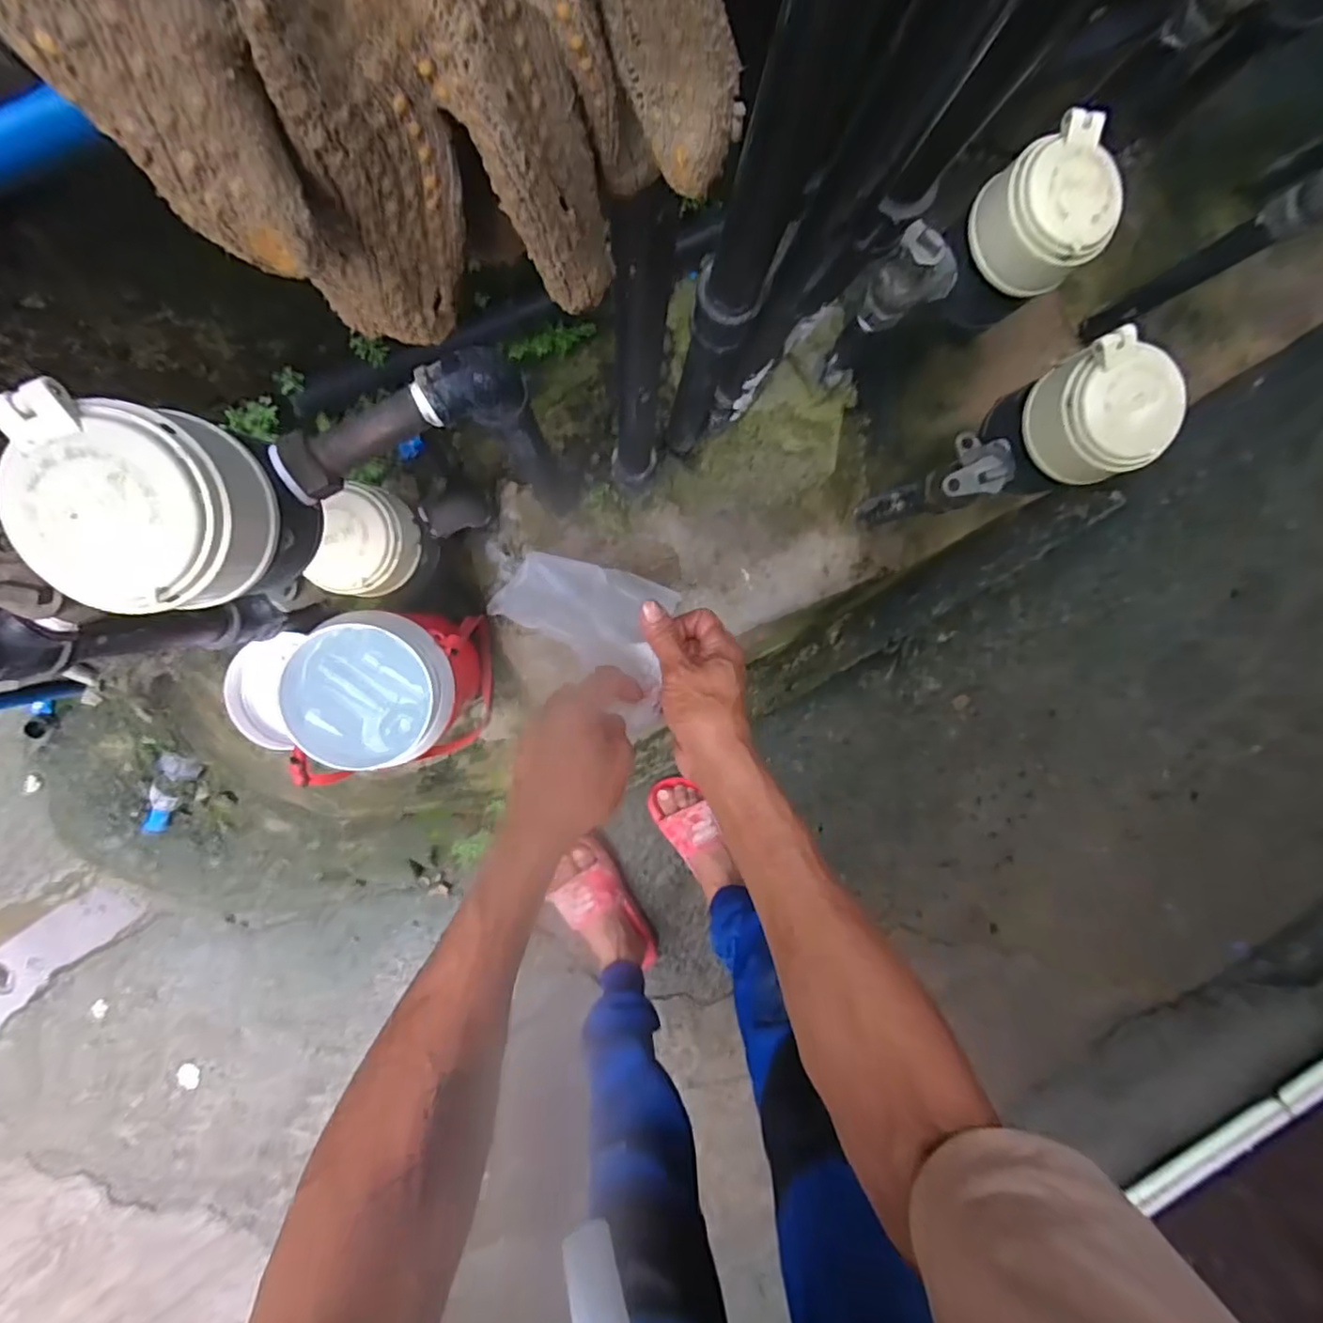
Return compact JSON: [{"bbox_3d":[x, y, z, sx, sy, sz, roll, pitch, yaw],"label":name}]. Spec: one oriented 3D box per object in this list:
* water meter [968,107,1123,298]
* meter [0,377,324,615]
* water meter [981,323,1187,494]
[{"bbox_3d":[0.255,-0.296,0.420,0.073,0.057,0.081,-34,99,0],"label":"water meter"},{"bbox_3d":[-0.208,-0.063,0.278,0.089,0.095,0.079,7,97,-6],"label":"meter"},{"bbox_3d":[0.287,-0.166,0.435,0.074,0.096,0.084,-24,99,-2],"label":"water meter"}]

